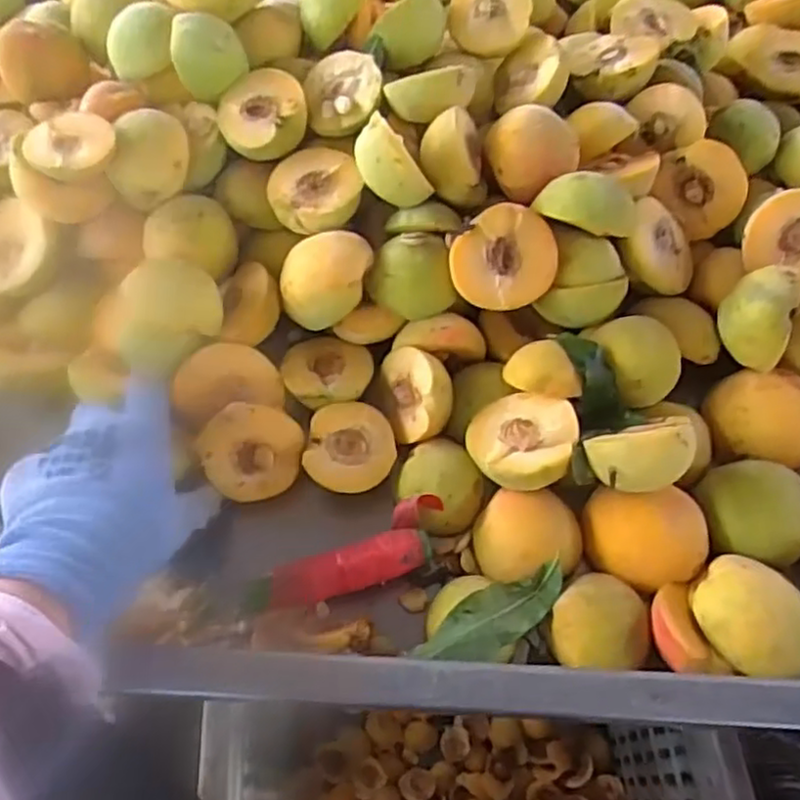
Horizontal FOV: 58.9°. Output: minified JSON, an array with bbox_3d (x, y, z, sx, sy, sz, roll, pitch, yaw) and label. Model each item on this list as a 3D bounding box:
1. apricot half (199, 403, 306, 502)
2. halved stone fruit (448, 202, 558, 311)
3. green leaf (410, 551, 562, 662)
[{"bbox_3d":[-0.089,0.032,0.430,0.056,0.029,0.055,-8,88,-5],"label":"apricot half"},{"bbox_3d":[0.061,-0.085,0.432,0.062,0.031,0.057,-43,103,1],"label":"halved stone fruit"},{"bbox_3d":[0.052,0.114,0.376,0.089,0.010,0.031,-34,66,-18],"label":"green leaf"}]

